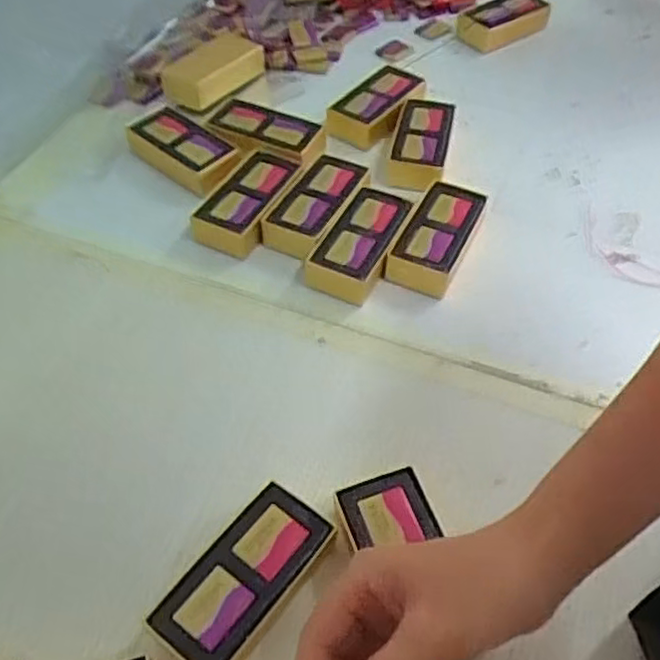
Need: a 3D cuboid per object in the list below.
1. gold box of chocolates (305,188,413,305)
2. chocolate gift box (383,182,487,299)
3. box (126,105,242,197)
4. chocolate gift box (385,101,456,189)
[{"bbox_3d":[0.028,-0.078,0.597,0.056,0.035,0.110,22,55,16],"label":"gold box of chocolates"},{"bbox_3d":[0.095,-0.084,0.604,0.057,0.031,0.114,23,55,16],"label":"chocolate gift box"},{"bbox_3d":[-0.147,-0.182,0.679,0.125,0.030,0.057,33,58,22],"label":"box"},{"bbox_3d":[0.092,-0.191,0.686,0.056,0.030,0.122,11,52,8],"label":"chocolate gift box"}]

